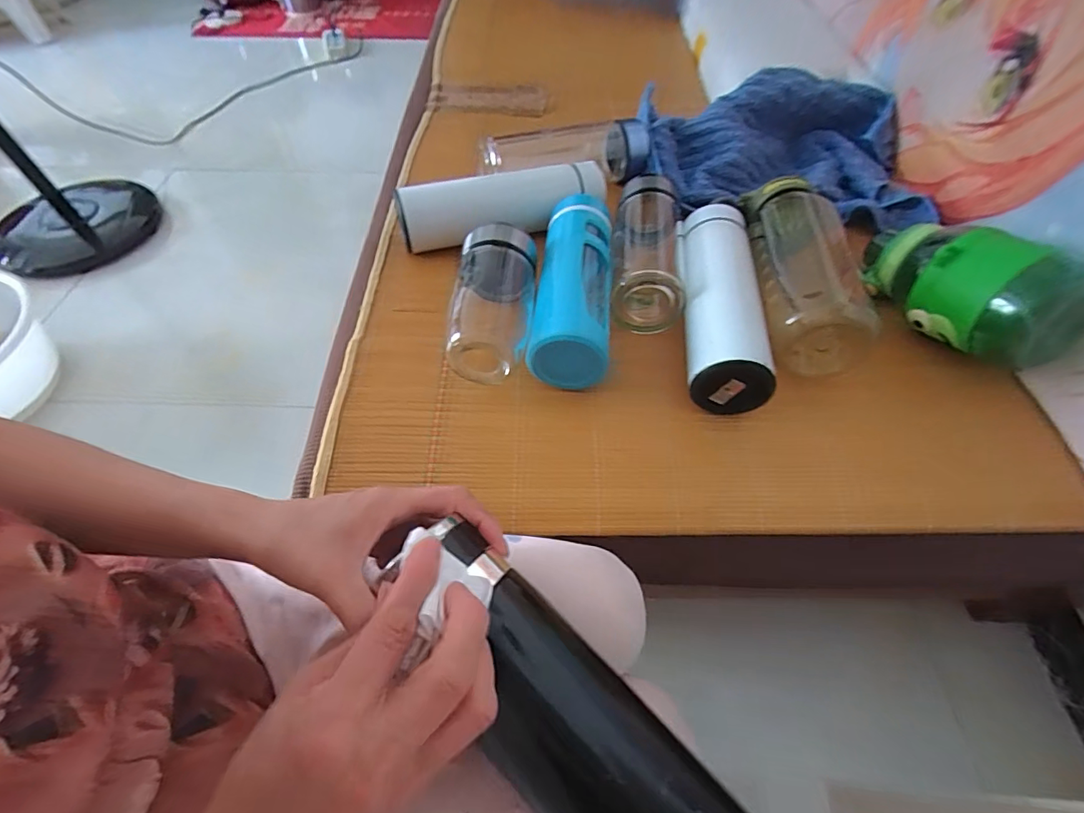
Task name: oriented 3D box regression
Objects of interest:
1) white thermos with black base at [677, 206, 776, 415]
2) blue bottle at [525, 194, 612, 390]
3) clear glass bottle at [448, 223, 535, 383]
[{"bbox_3d":[0.161,-0.104,0.449,0.070,0.066,0.228,5,58,2],"label":"white thermos with black base"},{"bbox_3d":[0.031,-0.121,0.455,0.069,0.060,0.214,6,58,3],"label":"blue bottle"},{"bbox_3d":[-0.047,-0.095,0.443,0.077,0.056,0.153,3,58,1],"label":"clear glass bottle"}]

